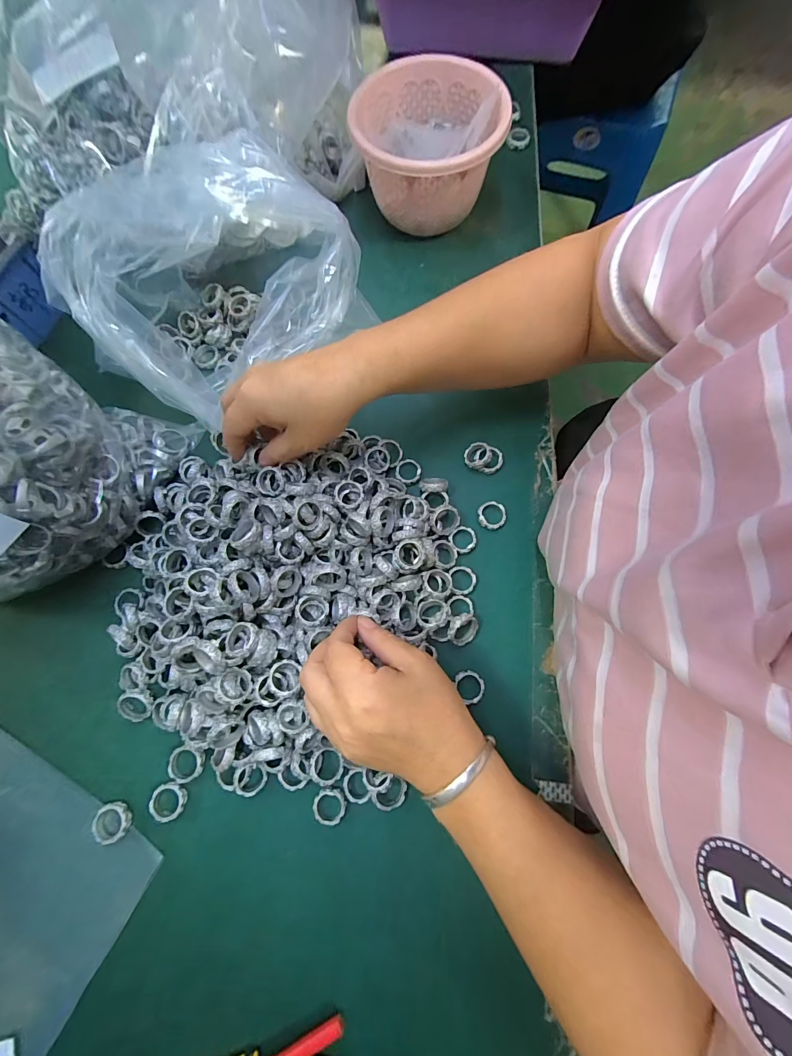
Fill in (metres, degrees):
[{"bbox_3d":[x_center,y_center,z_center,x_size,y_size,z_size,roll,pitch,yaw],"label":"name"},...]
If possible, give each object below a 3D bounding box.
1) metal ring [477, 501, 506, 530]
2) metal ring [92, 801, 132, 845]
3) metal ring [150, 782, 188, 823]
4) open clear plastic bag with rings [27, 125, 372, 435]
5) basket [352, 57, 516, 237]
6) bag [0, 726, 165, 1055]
[{"bbox_3d":[0.085,-0.012,0.337,0.024,0.004,0.025,0,74,2],"label":"metal ring"},{"bbox_3d":[-0.209,0.216,0.282,0.026,0.008,0.025,0,74,2],"label":"metal ring"},{"bbox_3d":[-0.169,0.203,0.285,0.025,0.006,0.024,0,74,2],"label":"metal ring"},{"bbox_3d":[-0.152,-0.214,0.330,0.216,0.144,0.154,-42,77,-9],"label":"open clear plastic bag with rings"},{"bbox_3d":[0.033,-0.376,0.397,0.146,0.091,0.136,-7,74,0],"label":"basket"},{"bbox_3d":[-0.290,0.255,0.274,0.196,0.008,0.151,28,77,9],"label":"bag"}]

